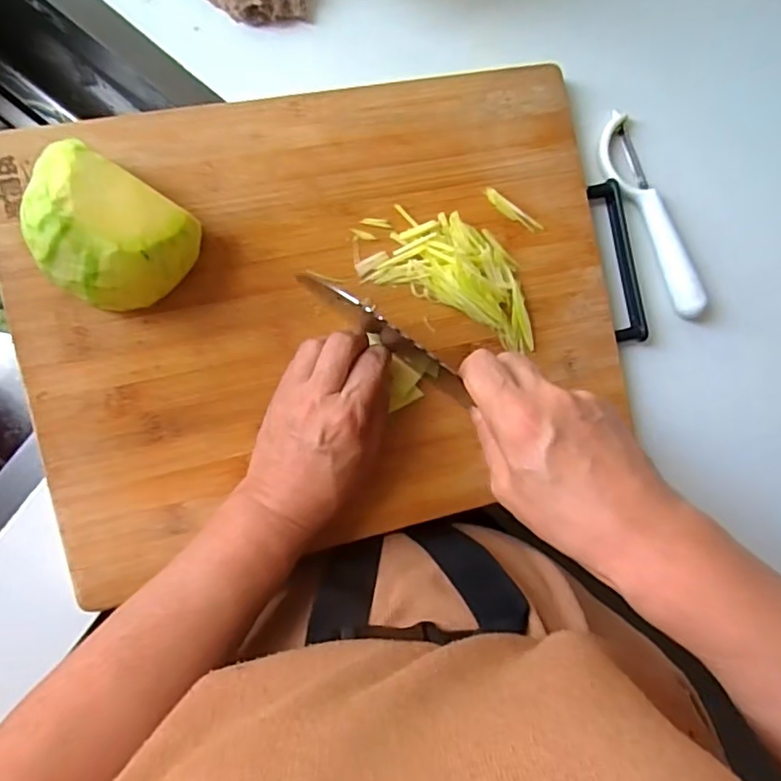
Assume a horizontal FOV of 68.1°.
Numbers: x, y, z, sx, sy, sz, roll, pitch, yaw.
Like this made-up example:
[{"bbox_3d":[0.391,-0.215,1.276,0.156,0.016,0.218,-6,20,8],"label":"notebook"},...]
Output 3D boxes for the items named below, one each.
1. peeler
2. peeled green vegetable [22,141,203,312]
[{"bbox_3d":[0.194,-0.127,0.433,0.029,0.015,0.159,-26,94,-10],"label":"peeler"},{"bbox_3d":[-0.156,-0.084,0.324,0.081,0.061,0.071,31,85,-10],"label":"peeled green vegetable"}]

